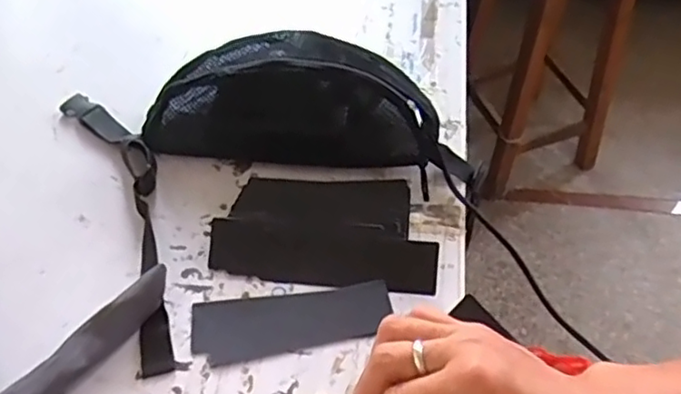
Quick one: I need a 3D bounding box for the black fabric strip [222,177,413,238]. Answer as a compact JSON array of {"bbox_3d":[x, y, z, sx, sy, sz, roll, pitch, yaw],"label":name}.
[{"bbox_3d":[-0.015,0.003,0.585,0.152,0.013,0.063,5,52,8],"label":"black fabric strip"}]

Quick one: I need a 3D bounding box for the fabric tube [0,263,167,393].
[{"bbox_3d":[-0.193,0.114,0.502,0.027,0.032,0.149,35,61,24],"label":"fabric tube"}]

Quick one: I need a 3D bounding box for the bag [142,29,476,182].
[{"bbox_3d":[-0.030,-0.108,0.634,0.315,0.091,0.133,7,53,6],"label":"bag"}]

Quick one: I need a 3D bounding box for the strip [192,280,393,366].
[{"bbox_3d":[-0.040,0.102,0.529,0.158,0.006,0.051,-6,55,-2],"label":"strip"}]

